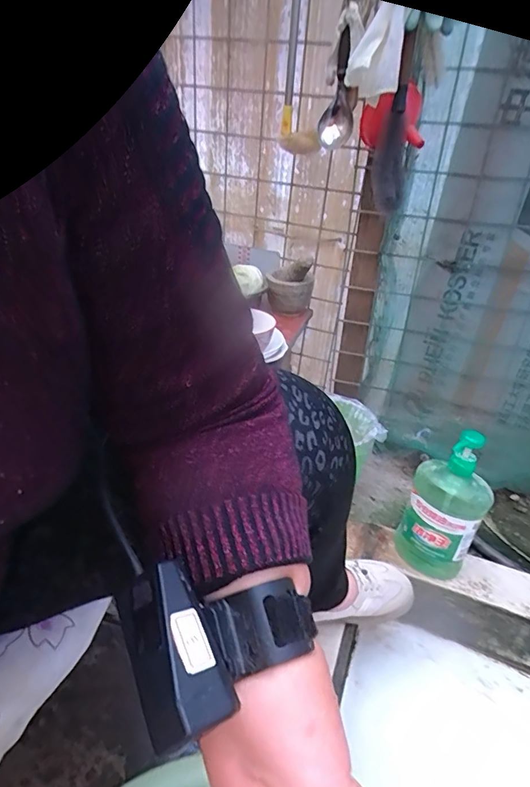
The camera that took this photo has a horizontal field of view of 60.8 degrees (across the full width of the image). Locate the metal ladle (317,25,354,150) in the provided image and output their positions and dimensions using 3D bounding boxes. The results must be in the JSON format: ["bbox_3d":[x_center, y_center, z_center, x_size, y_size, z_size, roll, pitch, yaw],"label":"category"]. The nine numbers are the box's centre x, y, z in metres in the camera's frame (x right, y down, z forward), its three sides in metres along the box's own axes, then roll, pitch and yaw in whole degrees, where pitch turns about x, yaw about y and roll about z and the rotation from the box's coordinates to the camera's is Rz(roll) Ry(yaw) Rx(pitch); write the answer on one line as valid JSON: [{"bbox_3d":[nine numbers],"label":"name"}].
[{"bbox_3d":[0.137,-0.549,0.833,0.064,0.169,0.040,7,31,4],"label":"metal ladle"}]

